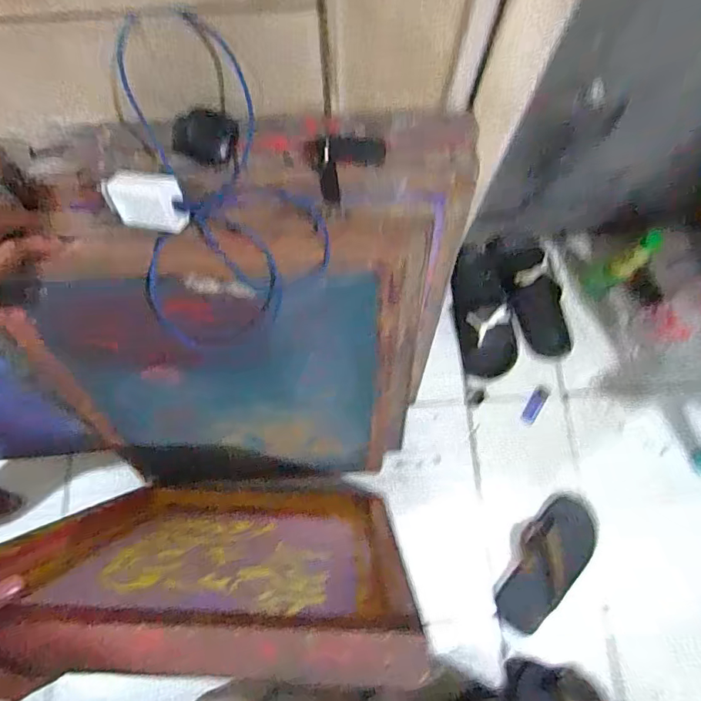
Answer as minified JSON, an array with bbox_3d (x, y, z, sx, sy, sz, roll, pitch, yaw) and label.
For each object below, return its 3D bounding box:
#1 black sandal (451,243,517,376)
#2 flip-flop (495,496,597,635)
[{"bbox_3d":[0.279,-0.091,0.999,0.114,0.051,0.277,-5,75,-3],"label":"black sandal"},{"bbox_3d":[0.365,0.396,0.883,0.113,0.033,0.251,44,78,10],"label":"flip-flop"}]

